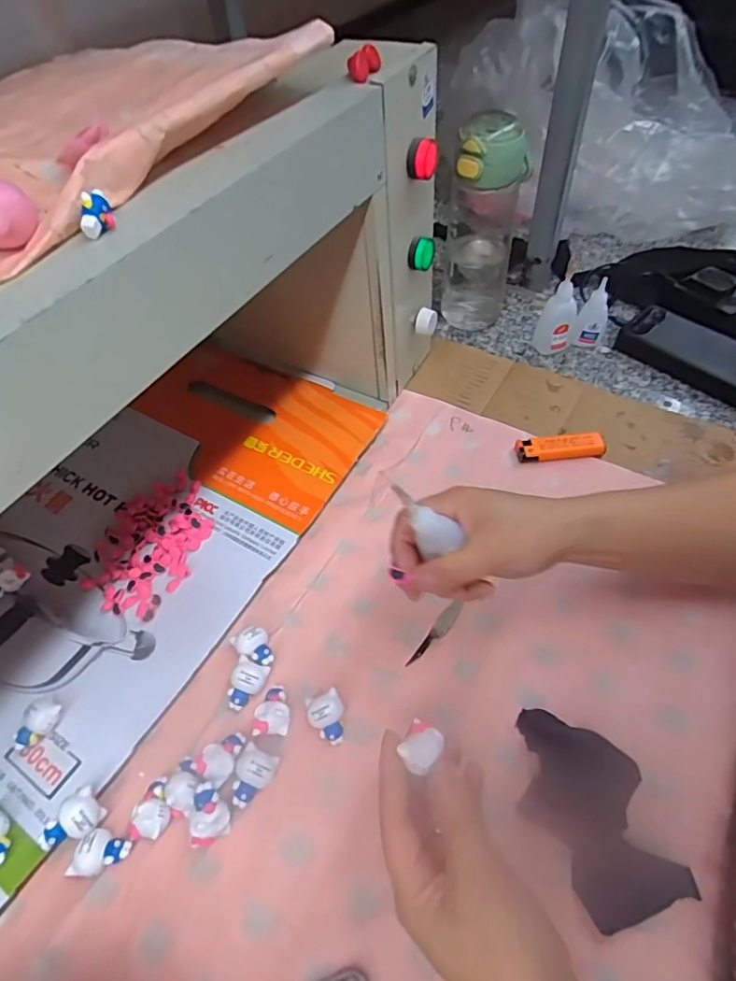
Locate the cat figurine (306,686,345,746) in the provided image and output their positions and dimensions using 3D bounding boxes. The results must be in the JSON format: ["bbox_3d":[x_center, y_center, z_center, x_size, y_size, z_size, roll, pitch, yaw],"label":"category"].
[{"bbox_3d":[-0.028,0.160,0.373,0.024,0.022,0.032,-16,55,-9],"label":"cat figurine"}]

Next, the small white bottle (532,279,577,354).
[{"bbox_3d":[0.213,-0.195,0.602,0.038,0.081,0.028,14,56,12],"label":"small white bottle"}]

